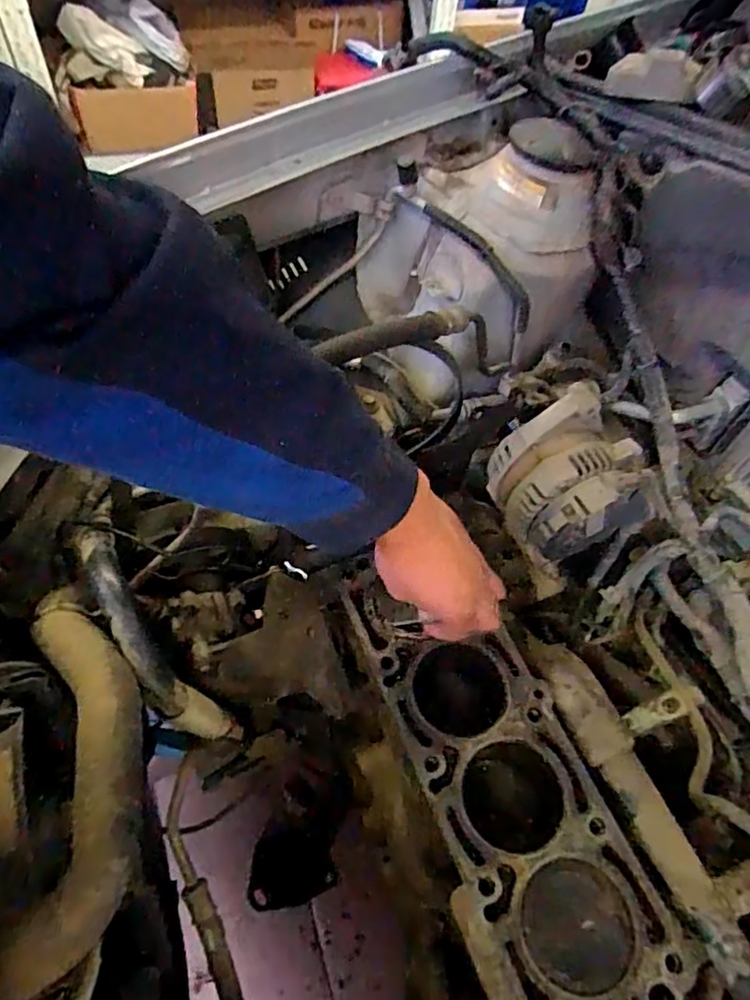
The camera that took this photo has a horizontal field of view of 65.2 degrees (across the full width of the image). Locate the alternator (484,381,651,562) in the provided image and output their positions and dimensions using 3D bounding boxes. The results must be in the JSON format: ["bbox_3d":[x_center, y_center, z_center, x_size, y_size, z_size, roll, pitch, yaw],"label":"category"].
[{"bbox_3d":[0.212,-0.024,0.636,0.129,0.152,0.125,-19,58,-18],"label":"alternator"}]

